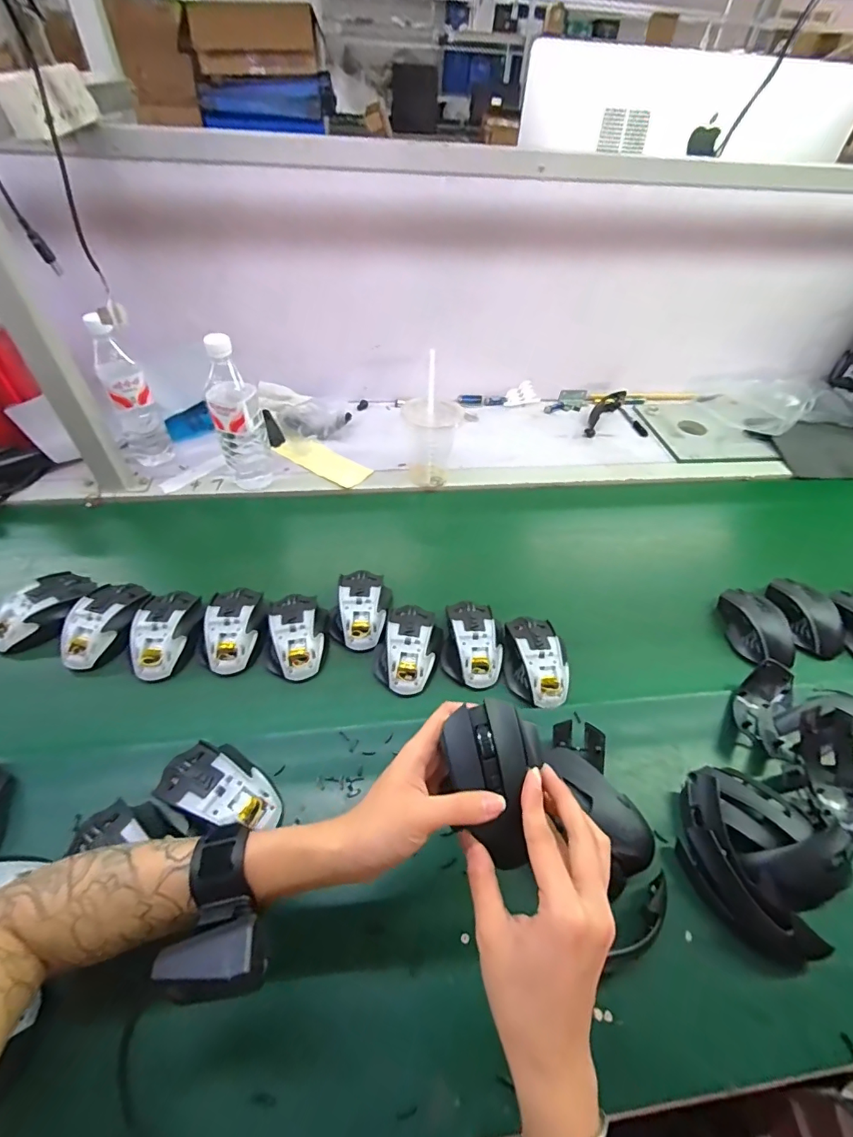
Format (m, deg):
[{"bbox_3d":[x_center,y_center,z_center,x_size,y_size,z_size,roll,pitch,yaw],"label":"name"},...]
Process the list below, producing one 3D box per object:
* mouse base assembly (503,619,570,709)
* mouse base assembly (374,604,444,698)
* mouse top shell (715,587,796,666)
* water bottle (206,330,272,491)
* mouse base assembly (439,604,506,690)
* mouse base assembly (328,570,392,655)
[{"bbox_3d":[0.129,0.107,0.551,0.067,0.030,0.110,2,47,-7],"label":"mouse base assembly"},{"bbox_3d":[-0.019,0.091,0.552,0.069,0.032,0.113,15,47,5],"label":"mouse base assembly"},{"bbox_3d":[0.427,0.072,0.603,0.058,0.035,0.111,4,47,-5],"label":"mouse top shell"},{"bbox_3d":[-0.279,-0.220,0.691,0.070,0.222,0.056,-18,51,-19],"label":"water bottle"},{"bbox_3d":[0.057,0.090,0.566,0.076,0.038,0.113,6,47,3],"label":"mouse base assembly"},{"bbox_3d":[-0.083,0.049,0.588,0.074,0.034,0.108,8,47,-2],"label":"mouse base assembly"}]

